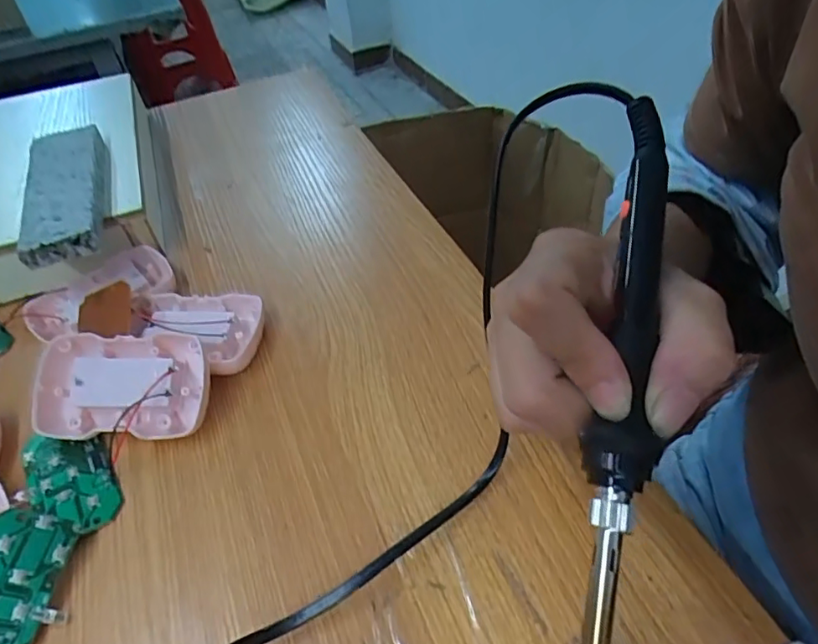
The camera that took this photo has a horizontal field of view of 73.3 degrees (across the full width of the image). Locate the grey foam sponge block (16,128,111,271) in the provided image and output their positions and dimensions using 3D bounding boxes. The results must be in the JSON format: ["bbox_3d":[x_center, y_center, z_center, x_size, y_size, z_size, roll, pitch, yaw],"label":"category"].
[{"bbox_3d":[-0.236,-0.093,0.377,0.046,0.020,0.147,-19,46,-11],"label":"grey foam sponge block"}]

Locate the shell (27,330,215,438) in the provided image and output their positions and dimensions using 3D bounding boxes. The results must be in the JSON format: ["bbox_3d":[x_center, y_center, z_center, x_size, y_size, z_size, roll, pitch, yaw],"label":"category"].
[{"bbox_3d":[-0.152,0.034,0.292,0.086,0.017,0.053,-2,78,4],"label":"shell"}]

